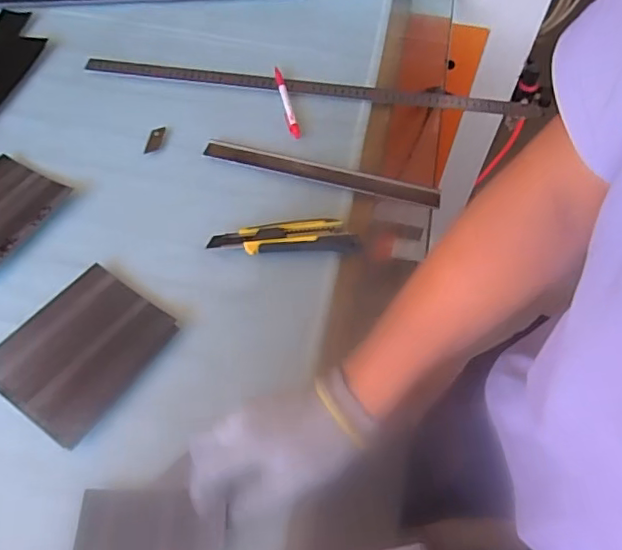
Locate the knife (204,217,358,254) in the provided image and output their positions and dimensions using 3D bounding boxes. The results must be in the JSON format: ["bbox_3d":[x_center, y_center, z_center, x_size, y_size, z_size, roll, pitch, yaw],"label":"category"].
[{"bbox_3d":[-0.029,-0.041,0.604,0.155,0.018,0.036,-3,57,-1],"label":"knife"}]

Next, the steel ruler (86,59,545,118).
[{"bbox_3d":[0.000,-0.251,0.747,0.600,0.010,0.028,7,63,3],"label":"steel ruler"}]

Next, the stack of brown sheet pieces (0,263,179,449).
[{"bbox_3d":[-0.219,0.069,0.536,0.125,0.014,0.147,28,62,18],"label":"stack of brown sheet pieces"}]

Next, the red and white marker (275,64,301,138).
[{"bbox_3d":[-0.033,-0.227,0.729,0.013,0.009,0.129,-12,58,-6],"label":"red and white marker"}]

